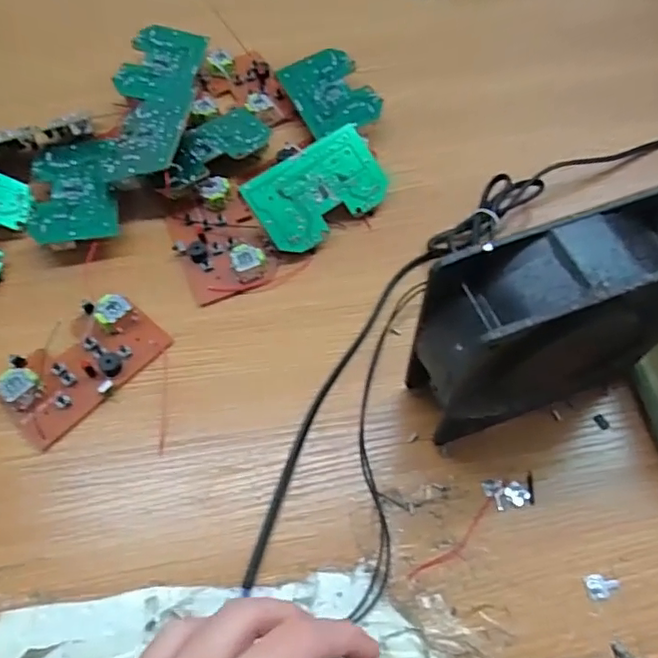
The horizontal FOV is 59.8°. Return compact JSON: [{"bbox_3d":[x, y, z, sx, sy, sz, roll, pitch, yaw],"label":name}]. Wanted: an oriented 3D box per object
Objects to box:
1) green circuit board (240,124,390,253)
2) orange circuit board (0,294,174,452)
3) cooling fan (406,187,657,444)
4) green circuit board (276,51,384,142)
[{"bbox_3d":[-0.005,-0.091,0.373,0.092,0.004,0.055,-35,92,-17],"label":"green circuit board"},{"bbox_3d":[-0.142,0.018,0.326,0.053,0.018,0.090,38,68,22],"label":"orange circuit board"},{"bbox_3d":[0.100,0.004,0.263,0.125,0.122,0.045,-17,60,-8],"label":"cooling fan"},{"bbox_3d":[0.000,-0.178,0.428,0.055,0.004,0.084,-25,63,-2],"label":"green circuit board"}]

